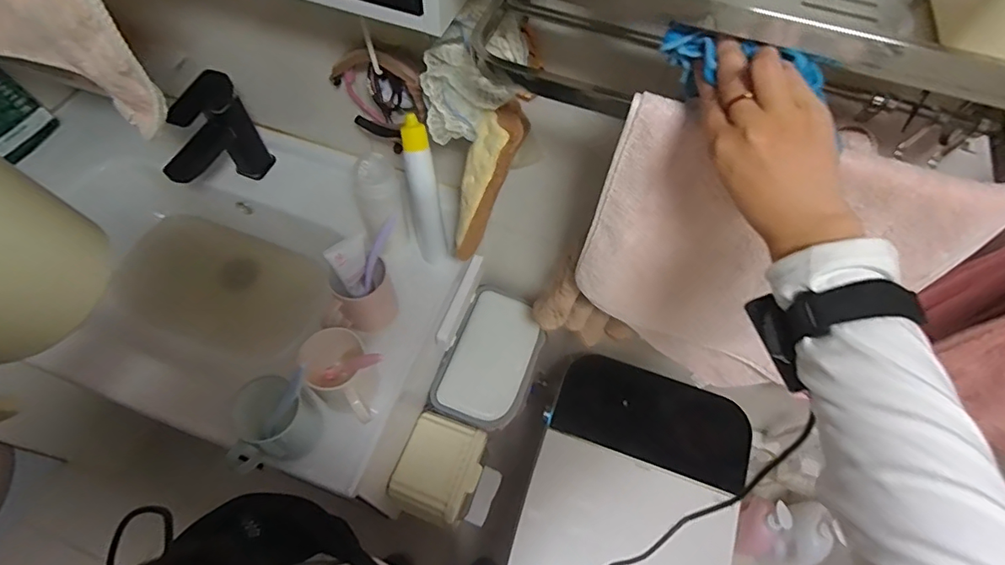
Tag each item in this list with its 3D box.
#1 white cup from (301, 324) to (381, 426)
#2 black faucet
[{"bbox_3d":[-0.194,0.121,0.636,0.075,0.090,0.106,-37,68,-21],"label":"white cup"},{"bbox_3d":[-0.434,-0.200,0.767,0.049,0.174,0.155,22,62,10],"label":"black faucet"}]

